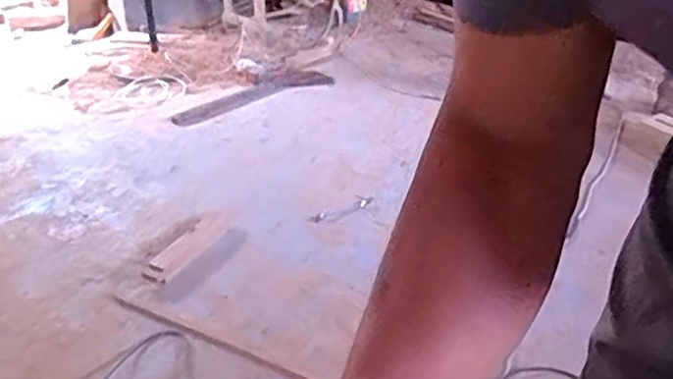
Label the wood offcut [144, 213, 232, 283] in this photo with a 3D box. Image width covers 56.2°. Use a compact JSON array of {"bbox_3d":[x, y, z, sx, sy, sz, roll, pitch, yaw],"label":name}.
[{"bbox_3d":[-0.423,0.162,1.805,0.096,0.025,0.341,14,34,23],"label":"wood offcut"}]

